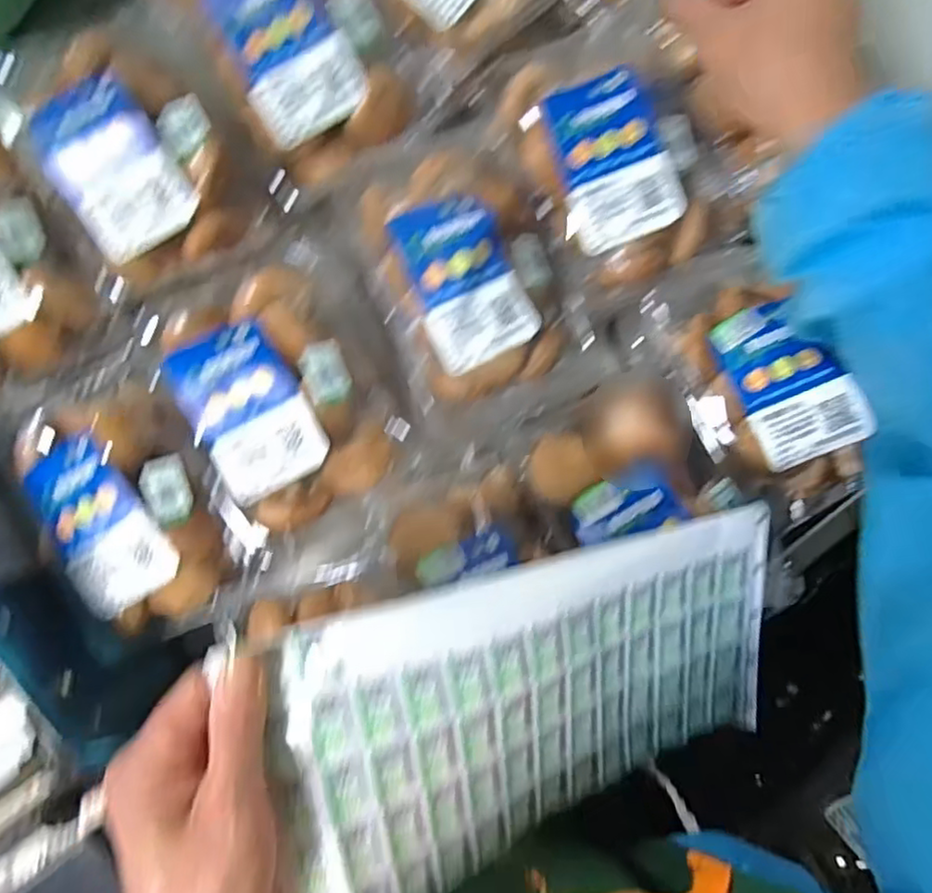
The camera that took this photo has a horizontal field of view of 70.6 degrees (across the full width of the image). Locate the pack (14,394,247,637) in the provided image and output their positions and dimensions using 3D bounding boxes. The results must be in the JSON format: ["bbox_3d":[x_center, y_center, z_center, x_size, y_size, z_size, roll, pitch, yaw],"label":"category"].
[{"bbox_3d":[-0.213,0.042,0.416,0.106,0.039,0.168,-24,91,-3],"label":"pack"}]

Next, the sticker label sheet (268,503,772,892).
[{"bbox_3d":[0.043,0.123,0.325,0.262,0.023,0.140,-13,104,-23],"label":"sticker label sheet"}]

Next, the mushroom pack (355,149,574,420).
[{"bbox_3d":[0.004,-0.108,0.409,0.117,0.039,0.165,-18,91,-3],"label":"mushroom pack"}]

